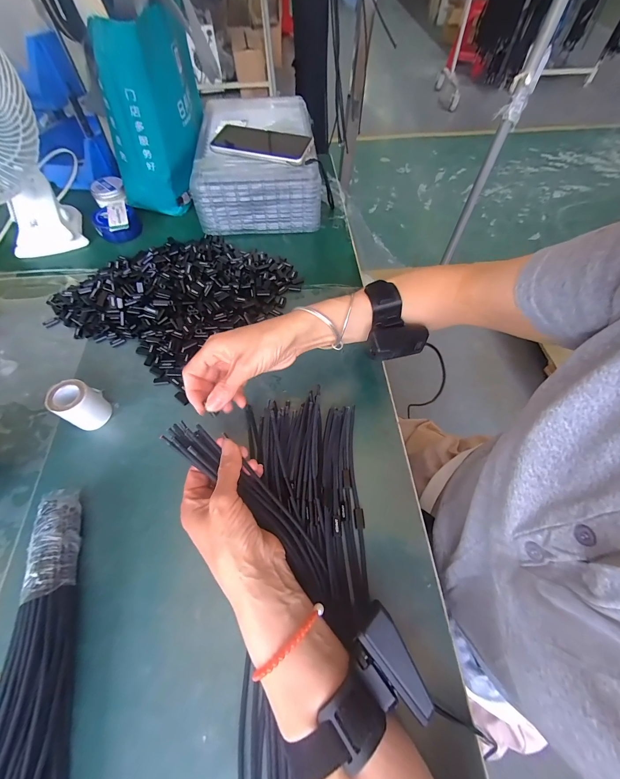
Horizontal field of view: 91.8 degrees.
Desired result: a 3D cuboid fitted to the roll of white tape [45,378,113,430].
[{"bbox_3d":[-0.266,0.019,0.349,0.042,0.051,0.042,0,61,0],"label":"roll of white tape"}]

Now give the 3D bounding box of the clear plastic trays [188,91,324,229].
[{"bbox_3d":[-0.098,-0.444,0.580,0.208,0.093,0.317,-4,61,-3],"label":"clear plastic trays"}]

